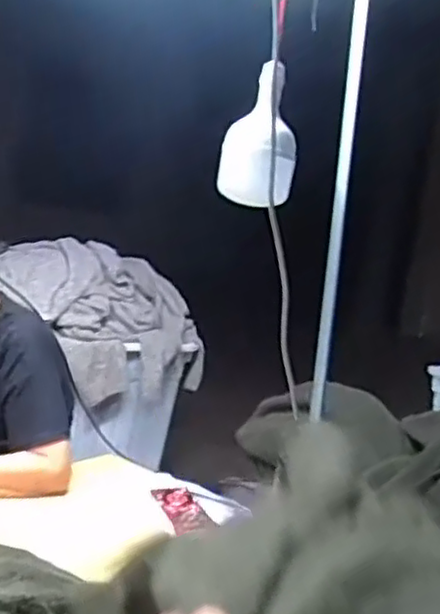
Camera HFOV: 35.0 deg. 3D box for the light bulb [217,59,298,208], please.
[{"bbox_3d":[0.068,-0.295,1.181,0.095,0.239,0.121,3,10,-20],"label":"light bulb"}]

